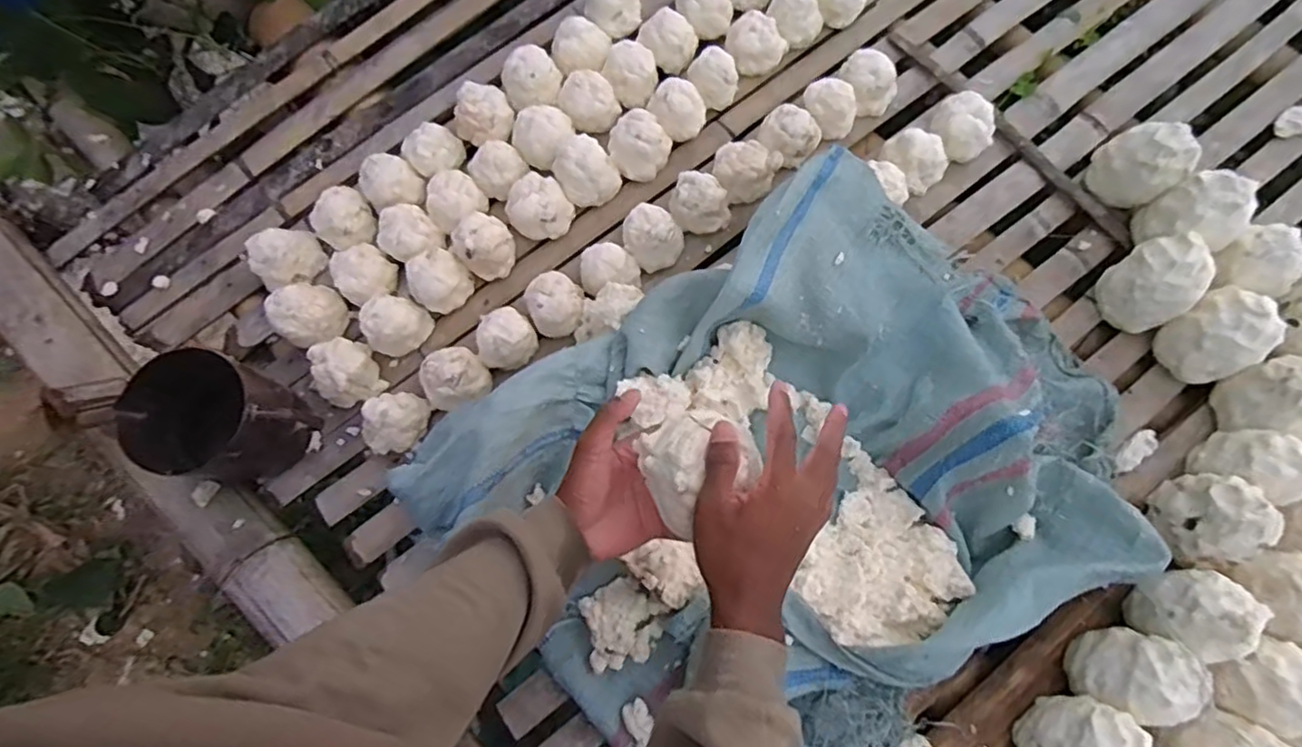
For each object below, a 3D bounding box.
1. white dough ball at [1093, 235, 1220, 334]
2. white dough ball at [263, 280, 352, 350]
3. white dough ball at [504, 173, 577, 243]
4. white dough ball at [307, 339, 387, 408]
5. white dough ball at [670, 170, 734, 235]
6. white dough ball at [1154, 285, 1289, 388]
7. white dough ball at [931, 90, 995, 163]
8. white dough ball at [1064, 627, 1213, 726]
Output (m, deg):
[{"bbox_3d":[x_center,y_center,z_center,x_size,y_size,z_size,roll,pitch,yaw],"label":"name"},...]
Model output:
[{"bbox_3d":[0.571,-0.101,0.752,0.073,0.102,0.089,-26,79,-6],"label":"white dough ball"},{"bbox_3d":[-0.384,-0.068,0.739,0.070,0.052,0.071,33,77,4],"label":"white dough ball"},{"bbox_3d":[-0.132,-0.194,0.779,0.069,0.046,0.063,1,77,-4],"label":"white dough ball"},{"bbox_3d":[-0.340,-0.002,0.737,0.063,0.057,0.069,-25,79,-6],"label":"white dough ball"},{"bbox_3d":[0.059,-0.203,0.783,0.069,0.045,0.060,-1,77,-4],"label":"white dough ball"},{"bbox_3d":[0.631,-0.041,0.739,0.075,0.092,0.088,-29,79,-7],"label":"white dough ball"},{"bbox_3d":[0.386,-0.305,0.817,0.072,0.047,0.061,33,77,4],"label":"white dough ball"},{"bbox_3d":[0.474,0.295,0.650,0.078,0.082,0.078,1,77,-4],"label":"white dough ball"}]

